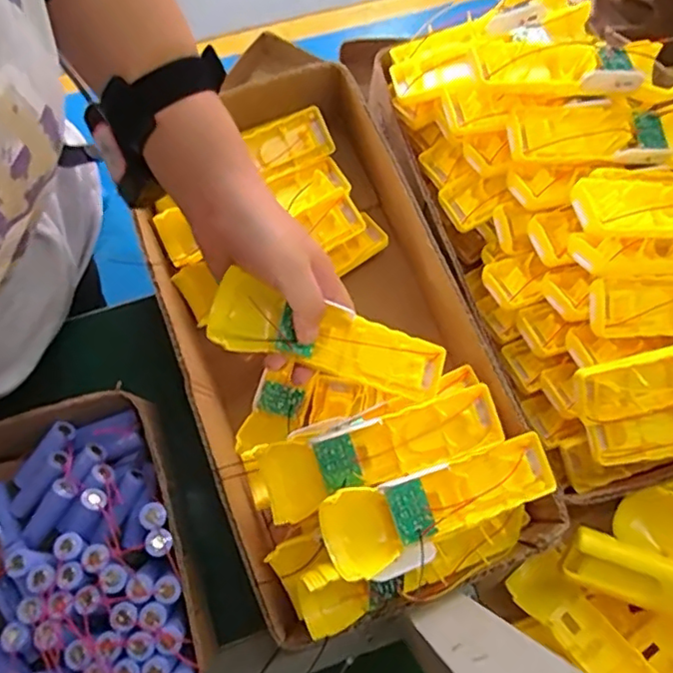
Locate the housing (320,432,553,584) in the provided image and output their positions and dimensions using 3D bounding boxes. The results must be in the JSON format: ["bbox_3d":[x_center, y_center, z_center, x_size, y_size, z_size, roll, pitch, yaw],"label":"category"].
[{"bbox_3d":[0.072,0.105,0.377,0.161,0.028,0.048,-15,78,-19],"label":"housing"}]

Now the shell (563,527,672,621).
[{"bbox_3d":[0.246,0.181,0.415,0.168,0.023,0.043,18,100,3],"label":"shell"}]

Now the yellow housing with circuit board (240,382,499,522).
[{"bbox_3d":[0.029,0.078,0.389,0.166,0.024,0.049,-15,78,-2],"label":"yellow housing with circuit board"}]

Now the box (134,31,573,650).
[{"bbox_3d":[-0.011,0.001,0.459,0.215,0.151,0.392,-23,79,-4],"label":"box"}]

